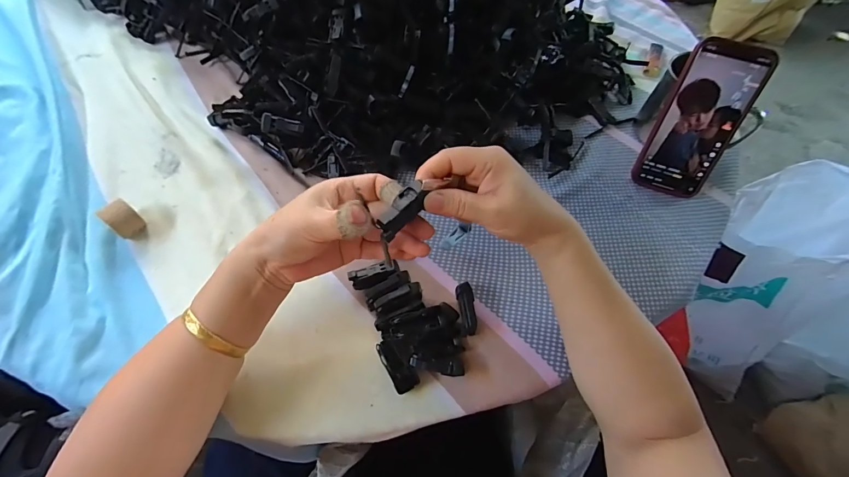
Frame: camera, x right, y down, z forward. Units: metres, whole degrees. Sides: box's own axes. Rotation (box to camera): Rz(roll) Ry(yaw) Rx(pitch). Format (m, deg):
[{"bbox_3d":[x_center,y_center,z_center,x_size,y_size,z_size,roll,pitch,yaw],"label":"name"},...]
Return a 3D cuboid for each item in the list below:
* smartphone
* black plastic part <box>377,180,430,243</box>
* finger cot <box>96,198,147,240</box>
[{"bbox_3d":[0.299,-0.127,0.410,0.076,0.159,0.012,21,26,9],"label":"smartphone"},{"bbox_3d":[-0.015,-0.019,0.264,0.017,0.014,0.042,35,80,16],"label":"black plastic part"},{"bbox_3d":[-0.295,-0.020,0.365,0.028,0.030,0.026,34,63,15],"label":"finger cot"}]

